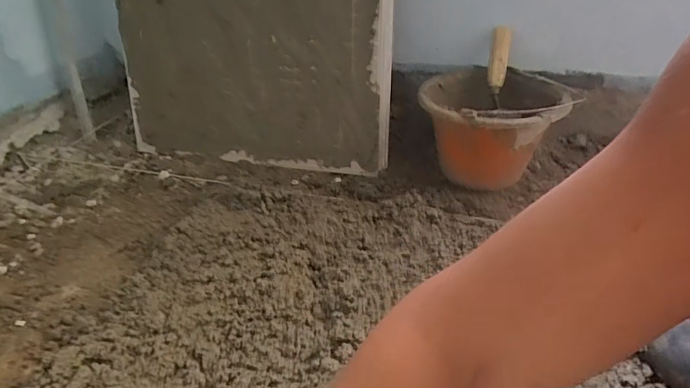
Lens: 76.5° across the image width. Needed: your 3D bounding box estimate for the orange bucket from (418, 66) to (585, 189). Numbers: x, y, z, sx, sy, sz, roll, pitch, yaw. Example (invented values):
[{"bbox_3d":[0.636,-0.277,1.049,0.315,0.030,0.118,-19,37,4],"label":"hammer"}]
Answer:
[{"bbox_3d":[0.265,-0.135,0.839,0.248,0.183,0.265,-4,37,3],"label":"orange bucket"}]

